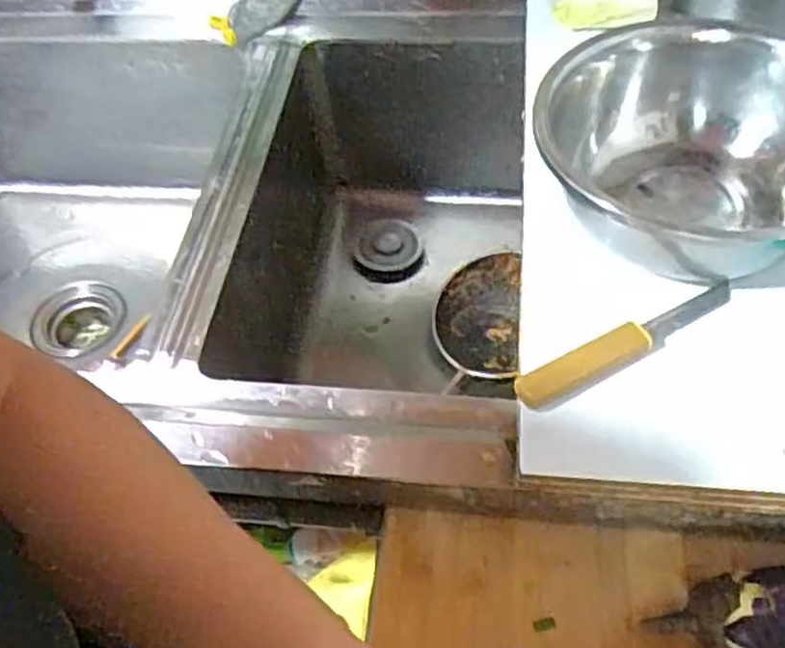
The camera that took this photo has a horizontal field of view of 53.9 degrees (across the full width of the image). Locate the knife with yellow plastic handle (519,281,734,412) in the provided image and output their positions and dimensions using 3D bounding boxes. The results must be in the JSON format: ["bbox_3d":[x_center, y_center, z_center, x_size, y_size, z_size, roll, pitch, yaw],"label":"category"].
[{"bbox_3d":[0.162,0.012,0.521,0.176,0.022,0.023,-25,54,-14],"label":"knife with yellow plastic handle"}]

